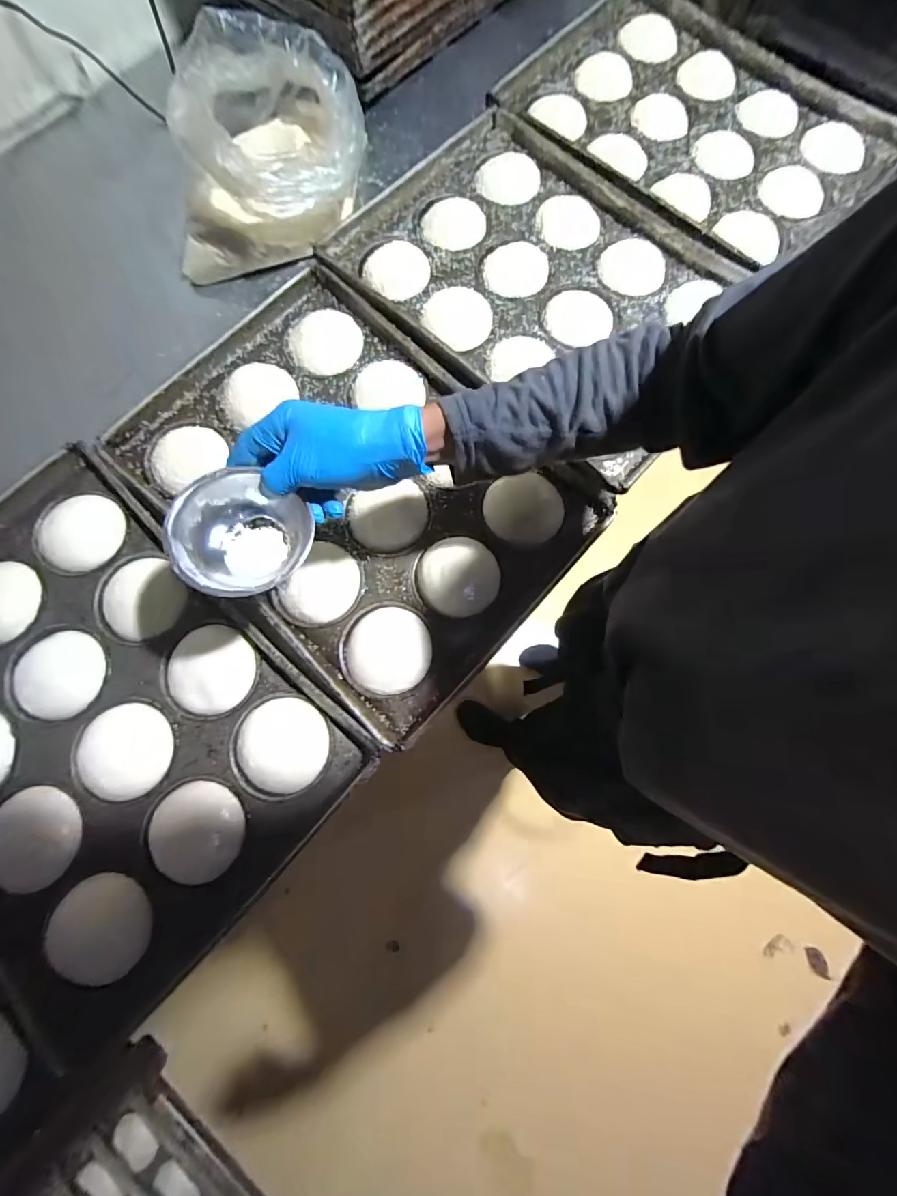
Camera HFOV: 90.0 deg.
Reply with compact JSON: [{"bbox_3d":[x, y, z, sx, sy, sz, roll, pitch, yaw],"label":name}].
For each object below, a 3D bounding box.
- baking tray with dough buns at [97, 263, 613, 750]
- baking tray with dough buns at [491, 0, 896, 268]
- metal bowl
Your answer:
[{"bbox_3d":[-0.119,-0.142,0.550,0.538,0.031,0.370,42,80,7],"label":"baking tray with dough buns"},{"bbox_3d":[0.371,-0.719,0.675,0.518,0.034,0.377,42,79,9],"label":"baking tray with dough buns"},{"bbox_3d":[-0.176,-0.050,0.380,0.094,0.051,0.108,-7,78,-3],"label":"metal bowl"}]

